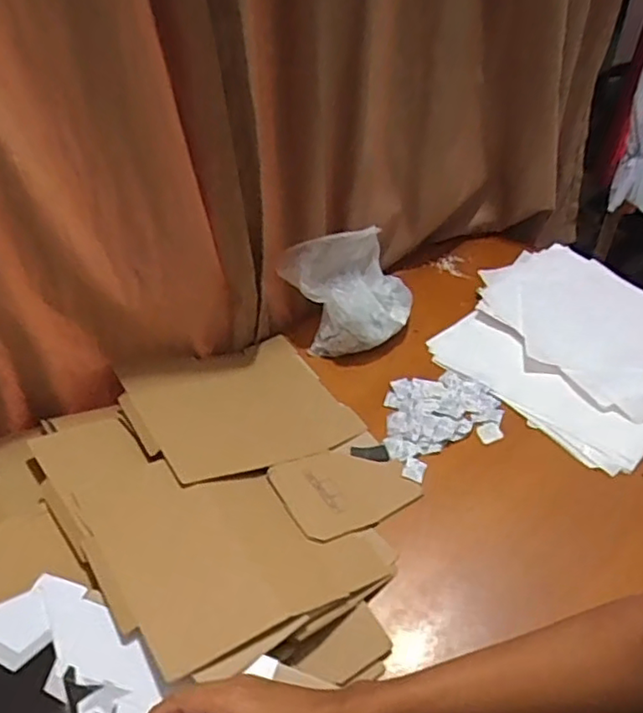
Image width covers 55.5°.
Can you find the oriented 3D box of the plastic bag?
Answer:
[{"bbox_3d":[0.062,-0.112,1.050,0.211,0.166,0.153,-22,47,-18],"label":"plastic bag"}]

